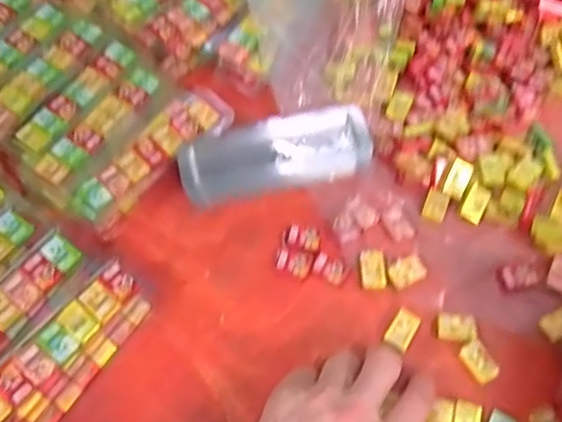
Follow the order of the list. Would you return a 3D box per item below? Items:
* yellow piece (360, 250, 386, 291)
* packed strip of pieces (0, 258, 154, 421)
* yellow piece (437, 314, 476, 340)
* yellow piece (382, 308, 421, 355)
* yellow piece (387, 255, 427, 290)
[{"bbox_3d":[0.066,0.042,0.405,0.017,0.004,0.029,-1,63,1],"label":"yellow piece"},{"bbox_3d":[-0.137,0.093,0.364,0.041,0.036,0.121,35,69,17],"label":"packed strip of pieces"},{"bbox_3d":[0.120,0.079,0.385,0.027,0.005,0.019,2,63,2],"label":"yellow piece"},{"bbox_3d":[0.083,0.081,0.384,0.017,0.004,0.029,30,68,15],"label":"yellow piece"},{"bbox_3d":[0.091,0.044,0.403,0.026,0.005,0.017,-26,66,-11],"label":"yellow piece"}]

